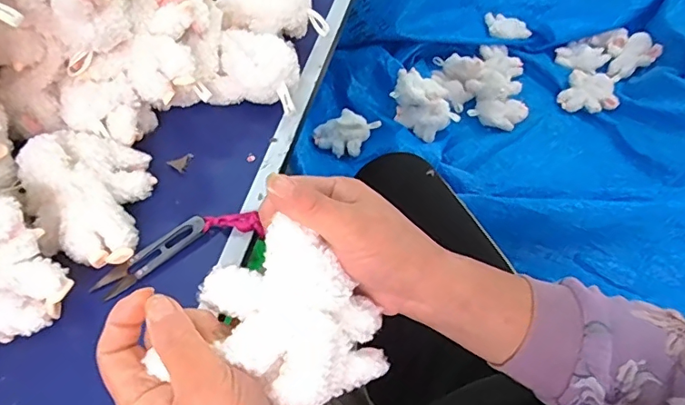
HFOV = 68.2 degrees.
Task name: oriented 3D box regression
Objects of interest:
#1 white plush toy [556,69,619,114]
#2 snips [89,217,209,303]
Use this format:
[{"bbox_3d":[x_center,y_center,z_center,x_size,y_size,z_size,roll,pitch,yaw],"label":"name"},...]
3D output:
[{"bbox_3d":[0.609,-0.271,1.250,0.129,0.047,0.113,16,58,11],"label":"white plush toy"},{"bbox_3d":[-0.162,0.045,0.431,0.100,0.008,0.026,-36,63,-21],"label":"snips"}]

